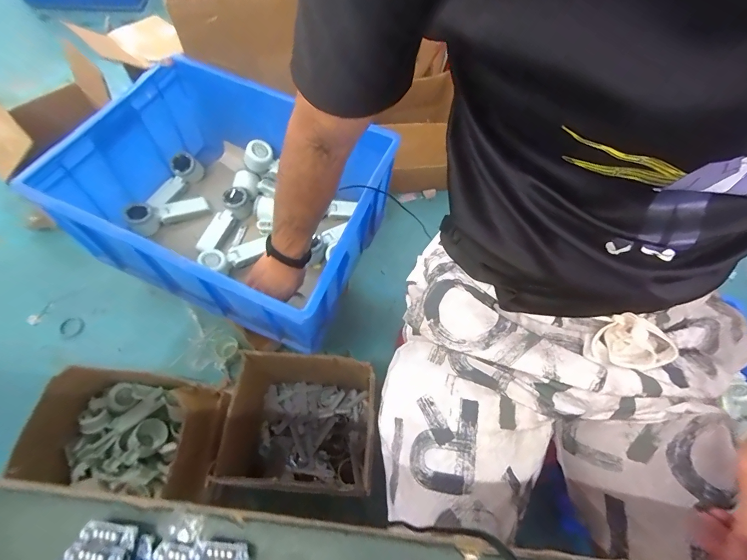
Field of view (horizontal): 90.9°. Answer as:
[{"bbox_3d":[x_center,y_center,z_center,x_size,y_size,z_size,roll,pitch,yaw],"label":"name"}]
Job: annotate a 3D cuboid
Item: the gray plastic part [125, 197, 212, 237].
[{"bbox_3d":[-0.456,-0.155,0.818,0.160,0.055,0.062,-22,66,-14],"label":"gray plastic part"}]

